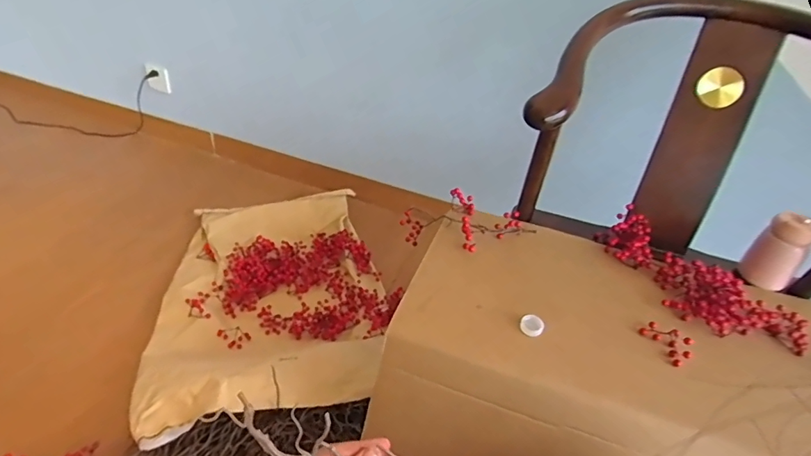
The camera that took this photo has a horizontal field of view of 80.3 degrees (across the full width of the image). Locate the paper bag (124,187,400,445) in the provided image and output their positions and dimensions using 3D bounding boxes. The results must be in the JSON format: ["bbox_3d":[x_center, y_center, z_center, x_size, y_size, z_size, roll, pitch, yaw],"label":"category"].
[{"bbox_3d":[-0.310,0.130,1.173,0.537,0.192,0.783,-7,41,-16],"label":"paper bag"}]

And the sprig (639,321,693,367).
[{"bbox_3d":[0.395,0.168,0.722,0.049,0.022,0.071,-16,44,-25],"label":"sprig"}]

